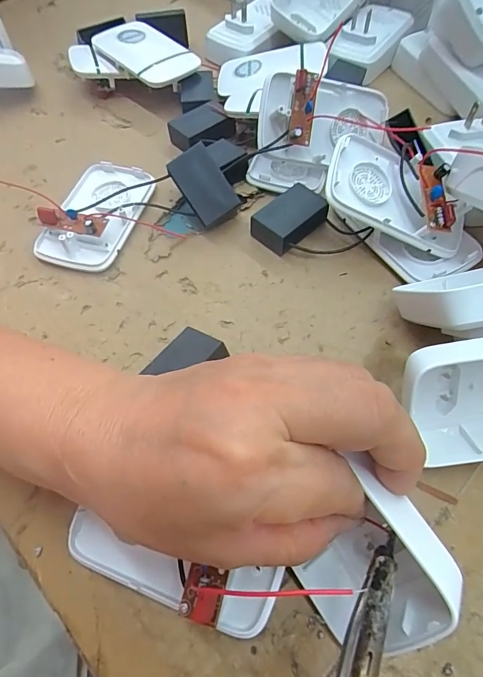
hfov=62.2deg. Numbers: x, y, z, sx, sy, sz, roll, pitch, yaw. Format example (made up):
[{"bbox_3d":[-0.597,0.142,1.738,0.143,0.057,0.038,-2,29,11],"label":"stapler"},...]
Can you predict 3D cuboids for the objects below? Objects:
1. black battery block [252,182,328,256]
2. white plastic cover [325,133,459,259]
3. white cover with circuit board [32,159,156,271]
[{"bbox_3d":[0.031,-0.081,0.271,0.048,0.020,0.030,-42,67,-18],"label":"black battery block"},{"bbox_3d":[0.097,-0.091,0.249,0.092,0.013,0.057,19,71,-10],"label":"white plastic cover"},{"bbox_3d":[-0.103,-0.092,0.282,0.061,0.024,0.094,10,62,8],"label":"white cover with circuit board"}]

